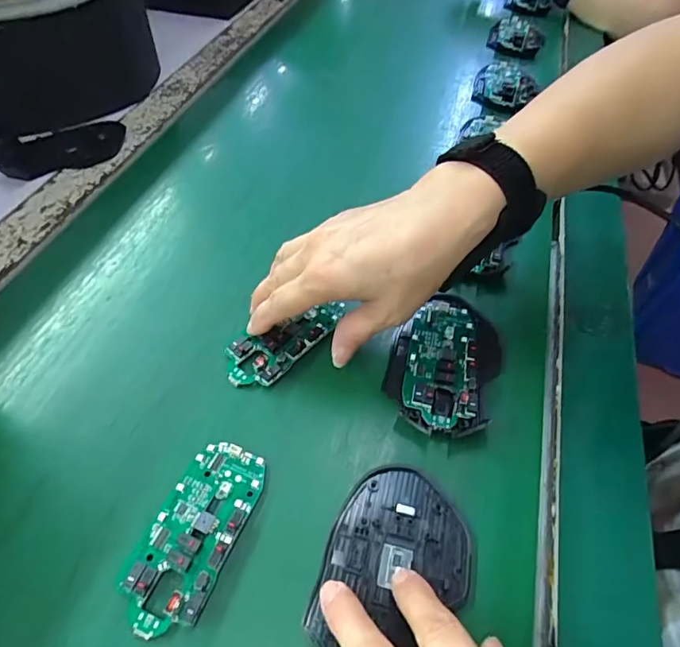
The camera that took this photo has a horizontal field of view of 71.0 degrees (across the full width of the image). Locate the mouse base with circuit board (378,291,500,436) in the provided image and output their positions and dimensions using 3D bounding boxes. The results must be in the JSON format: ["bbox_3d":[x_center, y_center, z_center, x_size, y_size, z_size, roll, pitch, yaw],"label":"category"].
[{"bbox_3d":[0.071,0.024,0.324,0.071,0.019,0.106,21,53,10],"label":"mouse base with circuit board"}]

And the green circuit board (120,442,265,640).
[{"bbox_3d":[-0.077,0.111,0.256,0.044,0.011,0.097,20,53,10],"label":"green circuit board"}]

